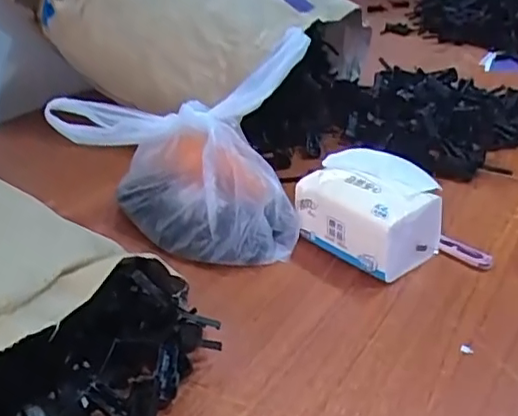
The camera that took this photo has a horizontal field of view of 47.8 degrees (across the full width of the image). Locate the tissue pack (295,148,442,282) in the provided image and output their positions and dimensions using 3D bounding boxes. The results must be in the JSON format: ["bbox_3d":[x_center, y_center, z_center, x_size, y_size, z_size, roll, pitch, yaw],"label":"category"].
[{"bbox_3d":[0.120,0.001,0.628,0.104,0.088,0.135,-26,38,-34],"label":"tissue pack"}]

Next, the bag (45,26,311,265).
[{"bbox_3d":[-0.078,-0.071,0.668,0.265,0.183,0.168,11,33,21],"label":"bag"}]

